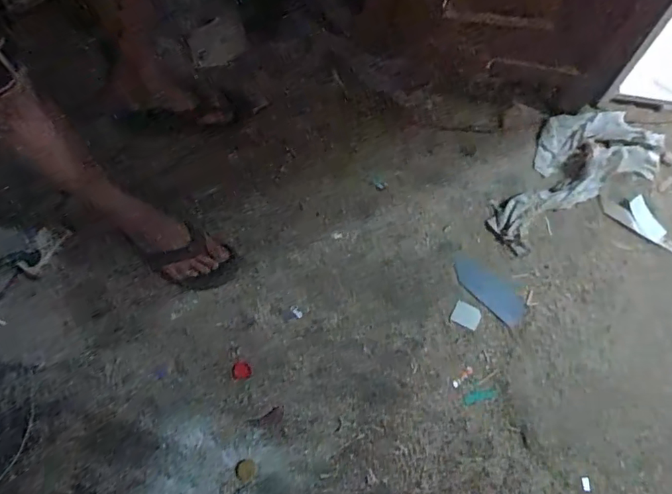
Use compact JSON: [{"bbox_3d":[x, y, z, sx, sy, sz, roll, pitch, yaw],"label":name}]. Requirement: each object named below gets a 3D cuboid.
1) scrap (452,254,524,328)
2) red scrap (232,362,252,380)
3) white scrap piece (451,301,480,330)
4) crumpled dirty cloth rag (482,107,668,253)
[{"bbox_3d":[0.307,0.081,1.003,0.170,0.007,0.067,43,75,12],"label":"scrap"},{"bbox_3d":[-0.180,0.234,0.940,0.037,0.004,0.033,-11,69,-5],"label":"red scrap"},{"bbox_3d":[0.258,0.136,0.980,0.050,0.004,0.047,22,72,6],"label":"white scrap piece"},{"bbox_3d":[0.493,-0.169,1.066,0.424,0.052,0.206,-28,74,-10],"label":"crumpled dirty cloth rag"}]

